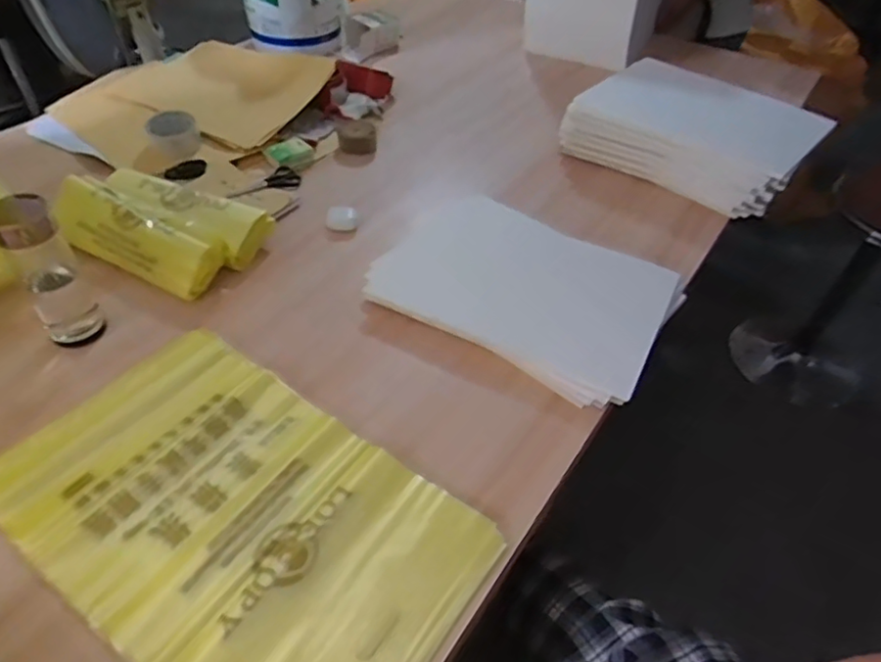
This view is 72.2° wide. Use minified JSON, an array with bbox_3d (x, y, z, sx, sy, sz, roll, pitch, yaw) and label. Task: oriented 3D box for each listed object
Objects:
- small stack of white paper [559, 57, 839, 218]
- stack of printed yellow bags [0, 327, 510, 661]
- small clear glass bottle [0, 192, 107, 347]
[{"bbox_3d":[0.431,-0.345,1.065,0.388,0.148,0.176,31,51,25],"label":"small stack of white paper"},{"bbox_3d":[-0.207,0.186,0.613,0.473,0.027,0.287,28,50,22],"label":"stack of printed yellow bags"},{"bbox_3d":[-0.472,-0.071,0.728,0.066,0.192,0.059,-32,55,-30],"label":"small clear glass bottle"}]

